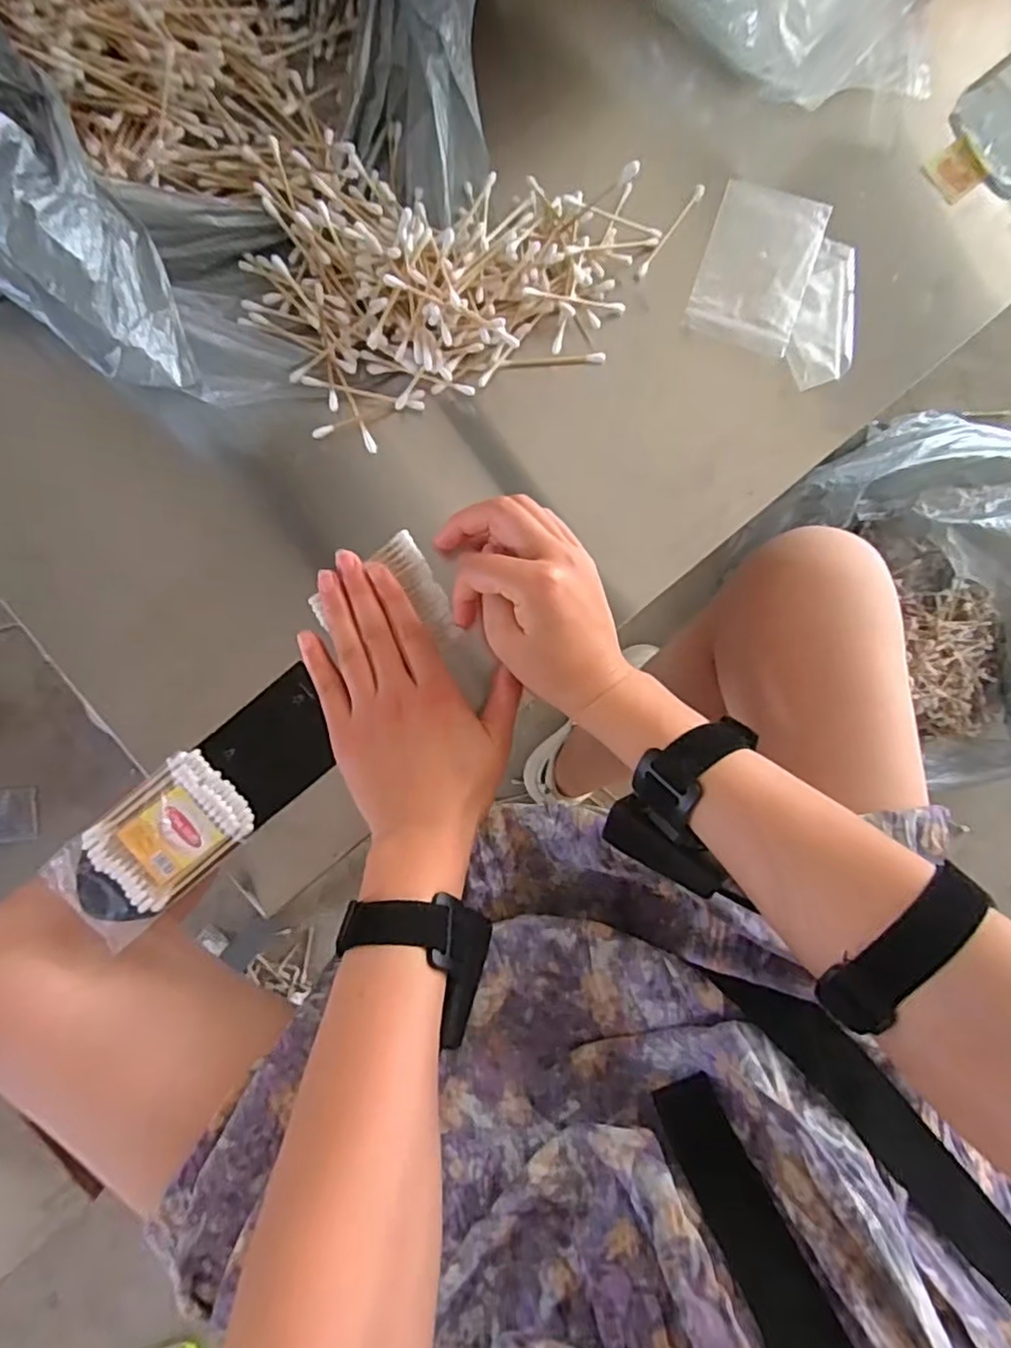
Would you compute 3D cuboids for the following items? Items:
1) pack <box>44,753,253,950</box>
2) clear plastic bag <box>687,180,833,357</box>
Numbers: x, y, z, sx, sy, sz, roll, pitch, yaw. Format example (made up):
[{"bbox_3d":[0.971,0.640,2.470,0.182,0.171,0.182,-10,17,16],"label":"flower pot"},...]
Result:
[{"bbox_3d":[-0.201,0.098,0.363,0.107,0.010,0.063,-41,91,-3],"label":"pack"},{"bbox_3d":[0.158,-0.254,0.401,0.066,0.004,0.095,18,91,-1],"label":"clear plastic bag"}]

